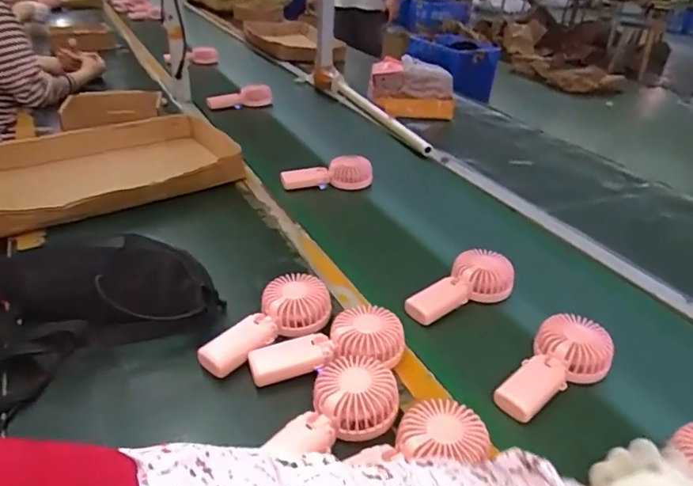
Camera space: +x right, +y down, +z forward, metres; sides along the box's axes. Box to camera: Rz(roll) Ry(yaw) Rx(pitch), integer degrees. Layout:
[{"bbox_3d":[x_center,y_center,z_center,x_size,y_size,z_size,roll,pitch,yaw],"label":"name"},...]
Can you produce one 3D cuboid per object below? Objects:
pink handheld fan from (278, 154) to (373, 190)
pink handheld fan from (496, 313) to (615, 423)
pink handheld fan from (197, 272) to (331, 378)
[{"bbox_3d":[-0.038,-0.135,1.068,0.180,0.069,0.032,-2,32,-12],"label":"pink handheld fan"},{"bbox_3d":[0.240,0.149,0.634,0.173,0.044,0.082,-29,39,-26],"label":"pink handheld fan"},{"bbox_3d":[-0.100,0.095,0.654,0.175,0.049,0.074,-21,40,-35],"label":"pink handheld fan"}]

